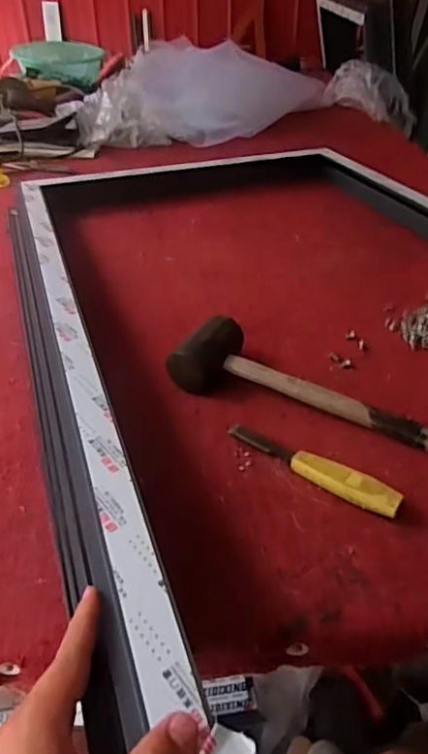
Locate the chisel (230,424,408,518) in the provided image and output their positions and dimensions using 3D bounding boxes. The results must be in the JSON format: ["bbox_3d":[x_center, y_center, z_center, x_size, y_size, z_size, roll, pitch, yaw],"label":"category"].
[{"bbox_3d":[0.096,0.090,0.564,0.189,0.019,0.026,24,46,29],"label":"chisel"}]

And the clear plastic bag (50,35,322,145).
[{"bbox_3d":[-0.045,-0.792,1.528,0.708,0.166,0.285,-25,45,-29],"label":"clear plastic bag"}]

